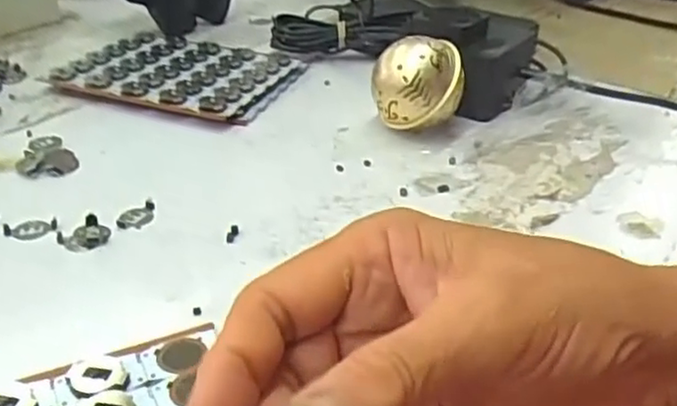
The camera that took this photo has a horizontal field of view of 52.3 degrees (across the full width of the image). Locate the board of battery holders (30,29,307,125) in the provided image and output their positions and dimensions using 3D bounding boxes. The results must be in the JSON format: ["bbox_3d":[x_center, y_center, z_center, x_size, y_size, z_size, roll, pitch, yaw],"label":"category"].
[{"bbox_3d":[-0.113,-0.091,0.484,0.147,0.012,0.112,14,33,17],"label":"board of battery holders"}]

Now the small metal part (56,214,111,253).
[{"bbox_3d":[-0.119,0.014,0.322,0.022,0.004,0.024,2,32,-1],"label":"small metal part"}]

